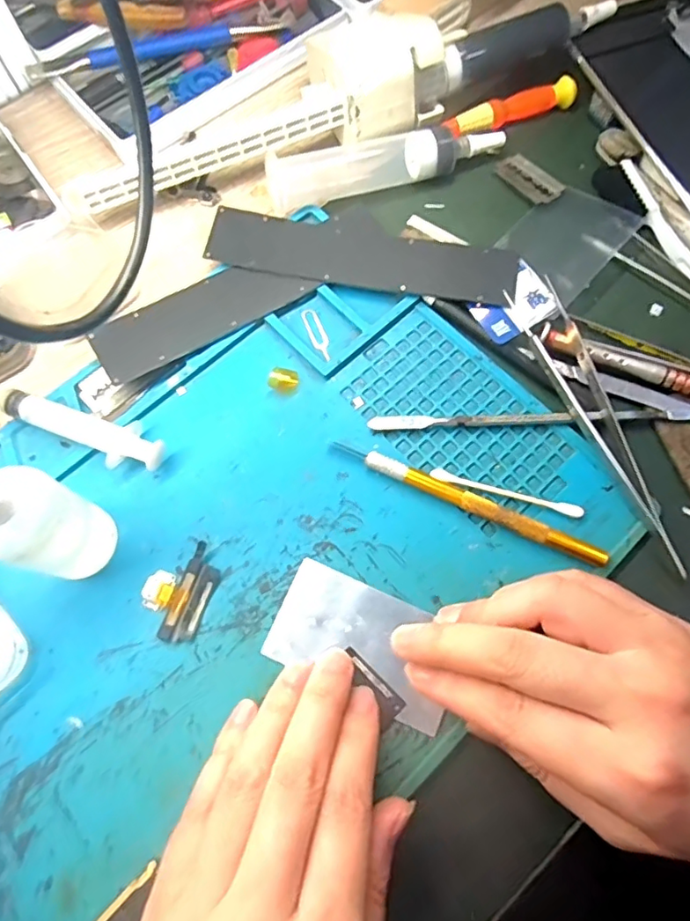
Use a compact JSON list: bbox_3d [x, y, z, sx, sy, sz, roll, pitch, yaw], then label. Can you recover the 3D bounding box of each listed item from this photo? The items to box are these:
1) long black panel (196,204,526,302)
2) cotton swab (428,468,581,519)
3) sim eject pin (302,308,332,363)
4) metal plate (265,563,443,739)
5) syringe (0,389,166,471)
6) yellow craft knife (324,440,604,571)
[{"bbox_3d":[0.011,-0.111,0.303,0.163,0.009,0.037,10,72,3],"label":"long black panel"},{"bbox_3d":[0.075,0.015,0.262,0.070,0.004,0.006,16,72,5],"label":"cotton swab"},{"bbox_3d":[-0.015,-0.067,0.293,0.009,0.004,0.032,-24,73,-7],"label":"sim eject pin"},{"bbox_3d":[0.009,0.078,0.241,0.078,0.004,0.045,23,73,8],"label":"metal plate"},{"bbox_3d":[-0.126,-0.015,0.268,0.084,0.014,0.021,20,73,7],"label":"syringe"},{"bbox_3d":[0.056,0.018,0.260,0.131,0.009,0.009,25,74,8],"label":"yellow craft knife"}]

